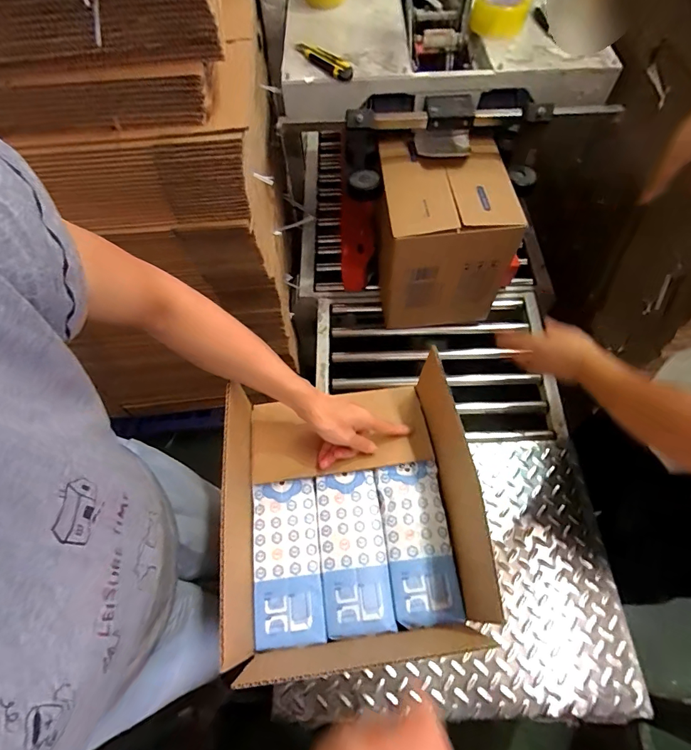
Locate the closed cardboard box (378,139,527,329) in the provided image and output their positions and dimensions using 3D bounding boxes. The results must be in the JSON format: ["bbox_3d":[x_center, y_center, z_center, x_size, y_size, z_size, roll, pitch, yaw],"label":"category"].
[{"bbox_3d":[0.239,-0.323,1.050,0.303,0.363,0.295,0,60,1],"label":"closed cardboard box"}]

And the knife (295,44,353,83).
[{"bbox_3d":[-0.048,-0.680,0.897,0.033,0.025,0.170,-36,66,-18],"label":"knife"}]

